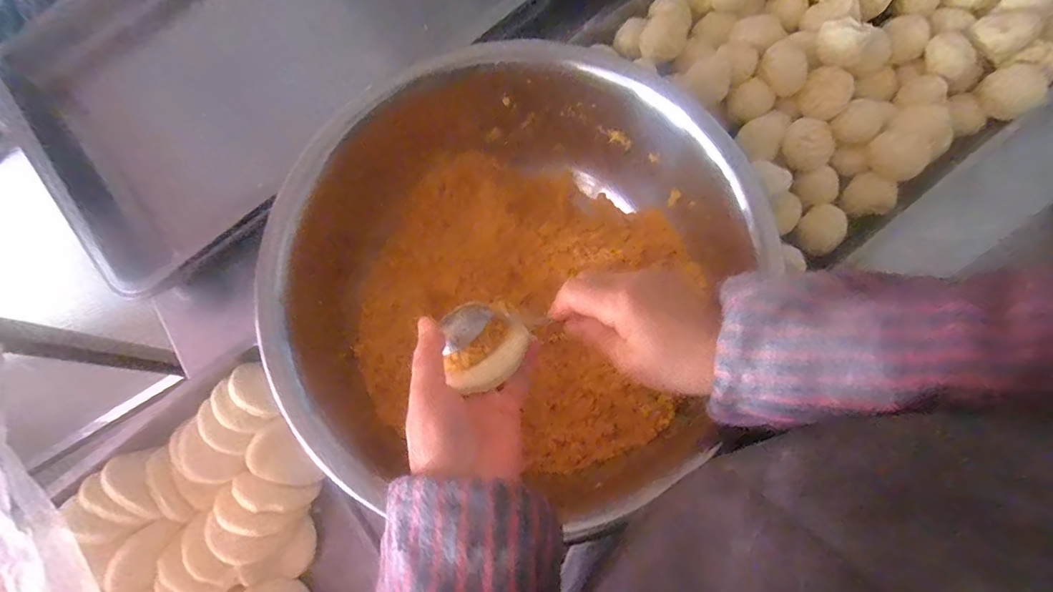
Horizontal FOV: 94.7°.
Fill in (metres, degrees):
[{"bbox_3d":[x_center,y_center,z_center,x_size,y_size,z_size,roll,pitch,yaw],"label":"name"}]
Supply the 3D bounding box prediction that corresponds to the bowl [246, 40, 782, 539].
[{"bbox_3d":[-0.005,-0.025,0.463,0.389,0.127,0.394,0,76,2],"label":"bowl"}]

